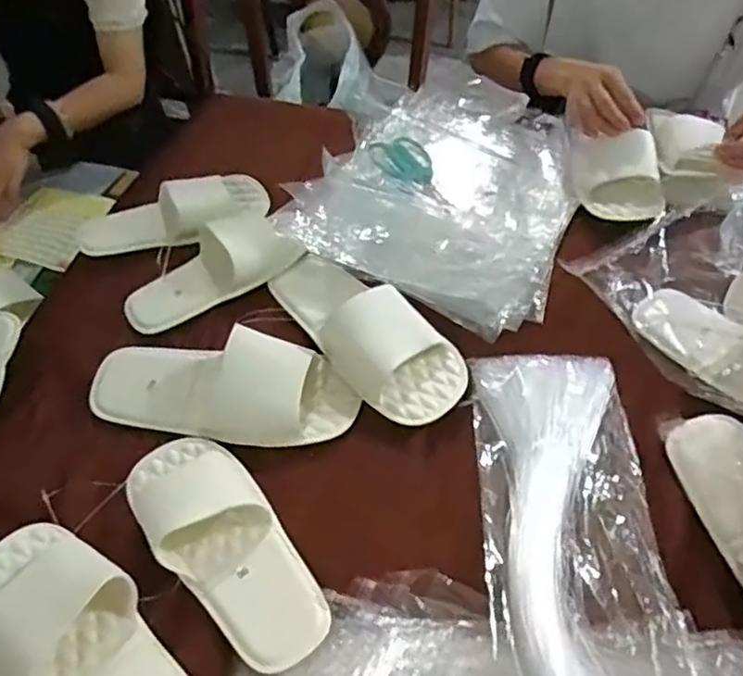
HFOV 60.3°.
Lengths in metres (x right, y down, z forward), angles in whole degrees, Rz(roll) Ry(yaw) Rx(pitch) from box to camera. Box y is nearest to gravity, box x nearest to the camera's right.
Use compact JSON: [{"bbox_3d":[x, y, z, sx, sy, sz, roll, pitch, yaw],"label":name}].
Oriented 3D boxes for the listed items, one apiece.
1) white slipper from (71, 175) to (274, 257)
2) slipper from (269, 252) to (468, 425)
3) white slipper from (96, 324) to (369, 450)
[{"bbox_3d":[-0.259,-0.161,0.833,0.237,0.067,0.121,-11,52,13],"label":"white slipper"},{"bbox_3d":[-0.014,-0.021,0.676,0.105,0.054,0.265,-38,60,-23],"label":"slipper"},{"bbox_3d":[-0.153,0.046,0.636,0.272,0.060,0.104,3,53,5],"label":"white slipper"}]

